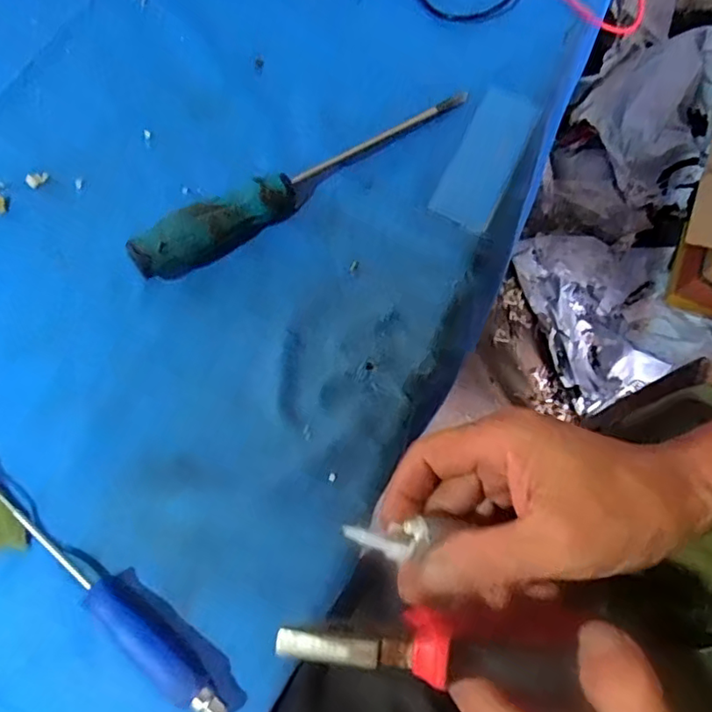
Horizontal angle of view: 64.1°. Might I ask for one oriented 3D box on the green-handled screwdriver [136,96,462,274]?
[{"bbox_3d":[-0.031,-0.119,0.365,0.240,0.027,0.030,-35,75,-11],"label":"green-handled screwdriver"}]

